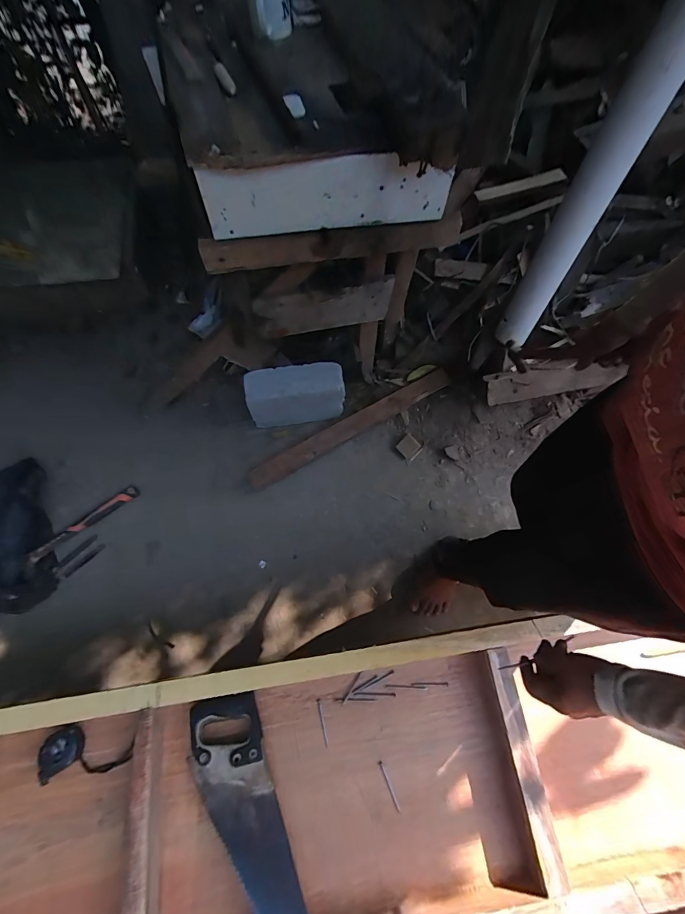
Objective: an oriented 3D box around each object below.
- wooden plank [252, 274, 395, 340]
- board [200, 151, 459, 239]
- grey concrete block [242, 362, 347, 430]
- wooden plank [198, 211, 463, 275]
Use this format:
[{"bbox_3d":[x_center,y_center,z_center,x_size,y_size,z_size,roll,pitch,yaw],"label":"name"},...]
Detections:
[{"bbox_3d":[-0.038,-0.361,0.961,0.339,0.145,0.027,-15,69,-8],"label":"wooden plank"},{"bbox_3d":[-0.021,-0.462,0.683,0.431,0.143,0.019,-8,76,-2],"label":"board"},{"bbox_3d":[-0.143,-0.189,1.187,0.286,0.202,0.106,-9,68,-6],"label":"grey concrete block"},{"bbox_3d":[-0.012,-0.427,0.778,0.519,0.070,0.031,-9,68,-6],"label":"wooden plank"}]

